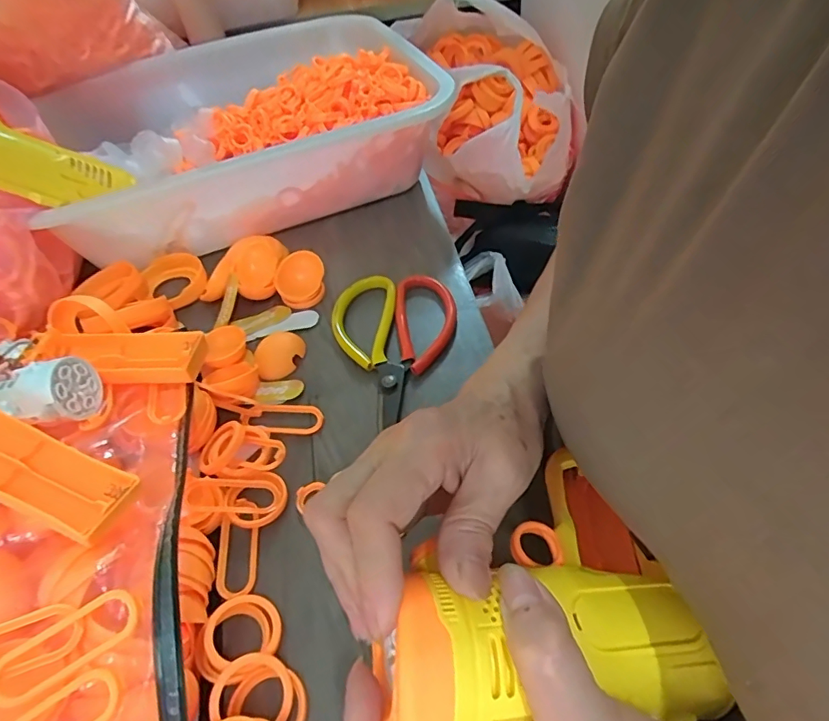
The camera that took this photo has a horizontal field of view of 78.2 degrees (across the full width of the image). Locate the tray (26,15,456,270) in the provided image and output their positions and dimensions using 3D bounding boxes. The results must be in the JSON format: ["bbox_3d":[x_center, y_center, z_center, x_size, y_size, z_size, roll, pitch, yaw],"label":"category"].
[{"bbox_3d":[-0.175,-0.230,0.514,0.325,0.102,0.298,-24,51,-13],"label":"tray"}]

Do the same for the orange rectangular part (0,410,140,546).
[{"bbox_3d":[-0.186,0.046,0.237,0.109,0.013,0.034,25,52,3],"label":"orange rectangular part"}]

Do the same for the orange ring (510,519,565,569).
[{"bbox_3d":[0.054,0.084,0.231,0.023,0.008,0.022,-3,49,4],"label":"orange ring"}]

